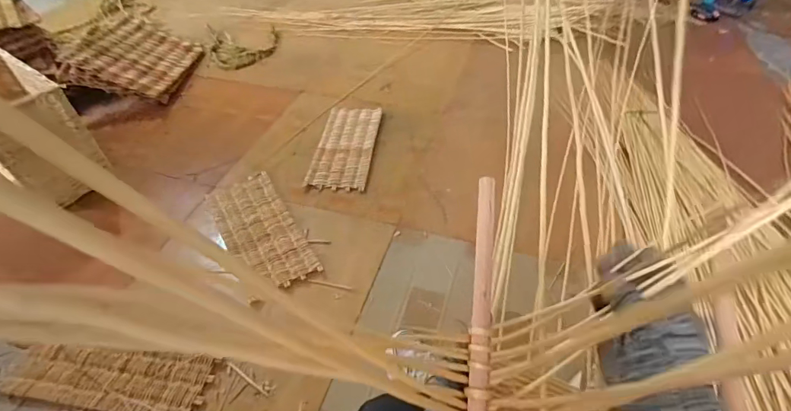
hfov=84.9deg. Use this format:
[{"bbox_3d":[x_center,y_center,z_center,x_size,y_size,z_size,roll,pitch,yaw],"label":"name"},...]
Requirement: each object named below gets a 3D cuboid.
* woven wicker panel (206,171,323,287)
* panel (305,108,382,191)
[{"bbox_3d":[-0.387,0.063,1.225,0.189,0.023,0.458,-25,49,-19],"label":"woven wicker panel"},{"bbox_3d":[-0.169,-0.213,1.511,0.195,0.017,0.457,3,45,6],"label":"panel"}]

